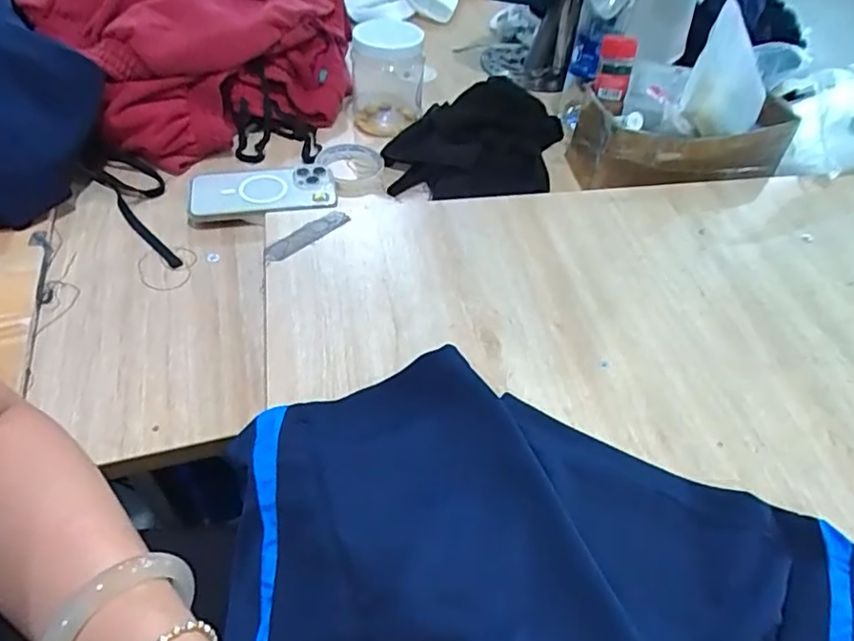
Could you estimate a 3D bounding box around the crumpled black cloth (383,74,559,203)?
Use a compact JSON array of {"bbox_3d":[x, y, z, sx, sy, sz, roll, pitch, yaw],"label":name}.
[{"bbox_3d":[0.057,-0.217,0.744,0.216,0.081,0.236,11,48,5],"label":"crumpled black cloth"}]

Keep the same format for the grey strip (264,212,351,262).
[{"bbox_3d":[-0.121,-0.088,0.595,0.025,0.007,0.098,35,55,25],"label":"grey strip"}]

